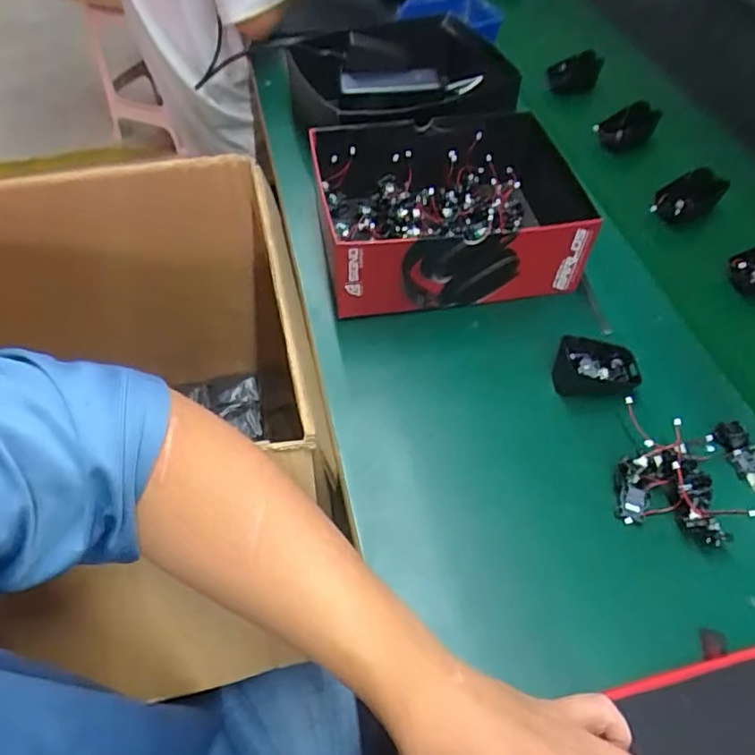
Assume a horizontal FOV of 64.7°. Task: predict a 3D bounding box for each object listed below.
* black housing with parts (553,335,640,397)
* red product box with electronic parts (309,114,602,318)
[{"bbox_3d":[0.187,-0.005,0.512,0.069,0.036,0.046,12,55,9],"label":"black housing with parts"},{"bbox_3d":[0.079,-0.165,0.597,0.255,0.095,0.184,-6,54,-4],"label":"red product box with electronic parts"}]

